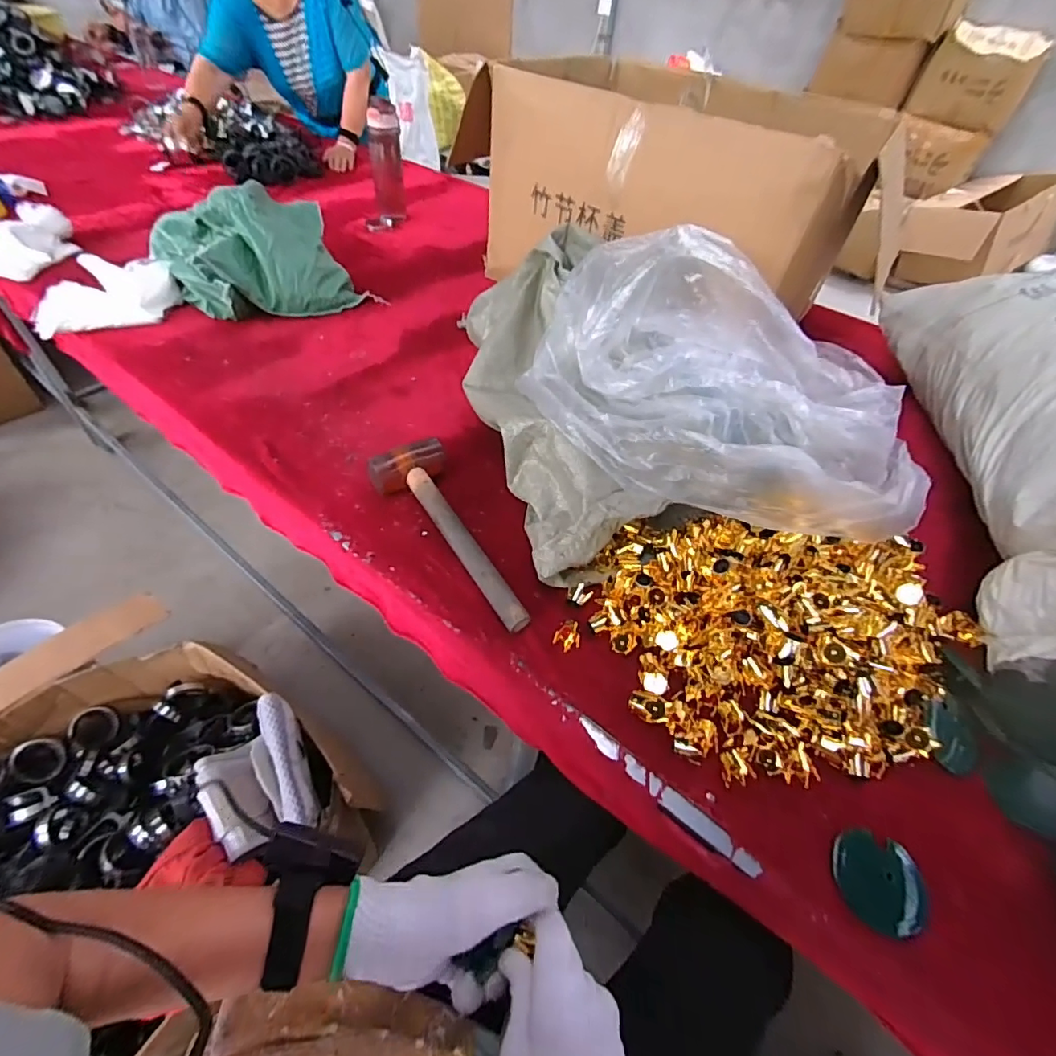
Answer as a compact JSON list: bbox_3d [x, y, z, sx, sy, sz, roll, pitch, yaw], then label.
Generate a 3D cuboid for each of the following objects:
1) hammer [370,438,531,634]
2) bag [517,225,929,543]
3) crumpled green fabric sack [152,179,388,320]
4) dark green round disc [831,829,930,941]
[{"bbox_3d":[-0.108,0.006,0.627,0.103,0.043,0.314,-19,55,-21],"label":"hammer"},{"bbox_3d":[0.263,-0.197,0.632,0.511,0.212,0.336,12,50,3],"label":"bag"},{"bbox_3d":[-0.549,-0.566,1.001,0.342,0.167,0.285,-22,56,-23],"label":"crumpled green fabric sack"},{"bbox_3d":[0.313,0.316,0.443,0.086,0.007,0.071,22,69,5],"label":"dark green round disc"}]

